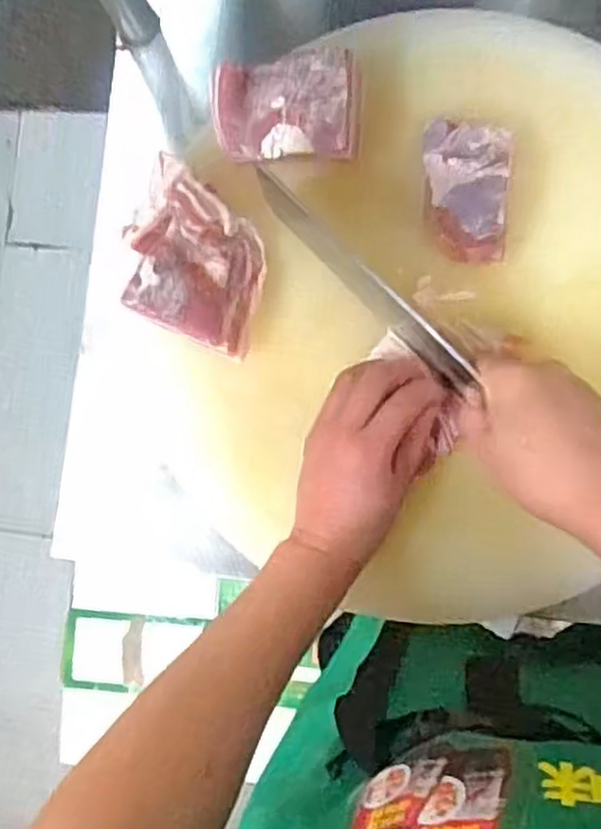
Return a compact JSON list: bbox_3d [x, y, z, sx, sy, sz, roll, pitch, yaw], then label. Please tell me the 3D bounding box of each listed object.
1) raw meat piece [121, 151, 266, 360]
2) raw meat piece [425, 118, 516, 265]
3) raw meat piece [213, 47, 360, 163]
[{"bbox_3d":[-0.077,-0.116,0.542,0.120,0.046,0.110,26,89,10],"label":"raw meat piece"},{"bbox_3d":[0.122,-0.163,0.533,0.065,0.048,0.103,2,85,9],"label":"raw meat piece"},{"bbox_3d":[-0.013,-0.223,0.536,0.108,0.032,0.074,3,85,9],"label":"raw meat piece"}]

